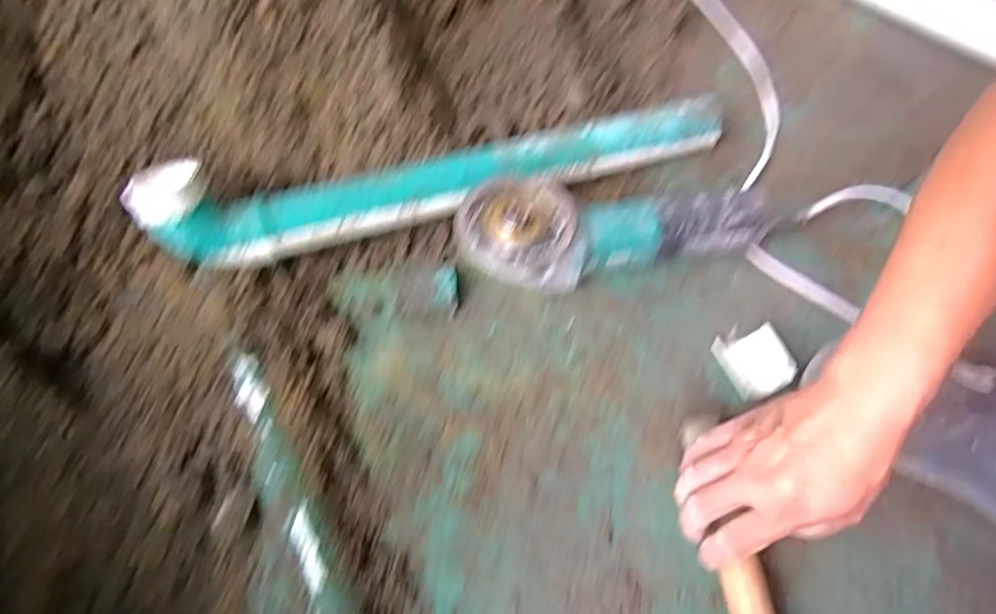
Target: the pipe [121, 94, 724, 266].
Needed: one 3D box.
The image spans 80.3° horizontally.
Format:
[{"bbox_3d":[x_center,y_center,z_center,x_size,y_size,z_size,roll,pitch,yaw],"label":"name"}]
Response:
[{"bbox_3d":[-0.029,-0.127,0.555,0.541,0.109,0.066,-15,64,-8],"label":"pipe"}]

